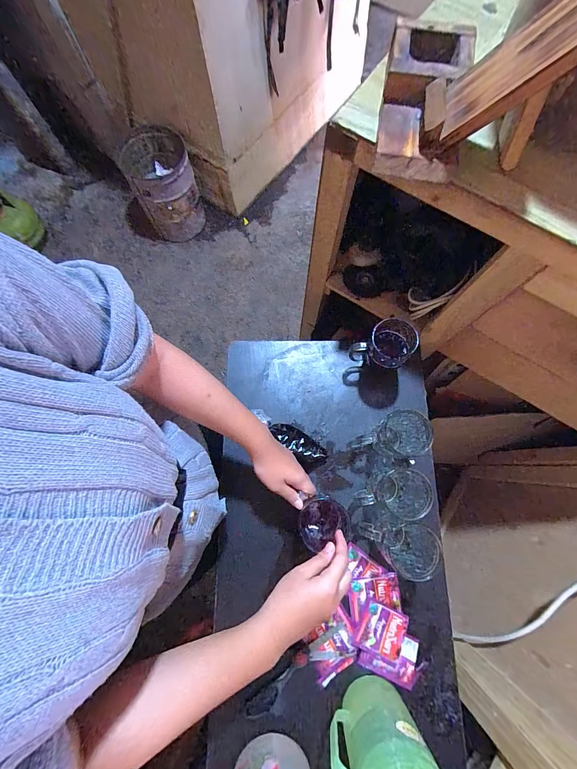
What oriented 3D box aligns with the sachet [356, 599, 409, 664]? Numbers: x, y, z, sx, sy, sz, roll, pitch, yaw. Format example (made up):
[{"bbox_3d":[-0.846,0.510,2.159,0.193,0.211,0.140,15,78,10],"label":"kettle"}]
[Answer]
[{"bbox_3d":[0.151,0.400,0.508,0.070,0.009,0.070,20,76,6],"label":"sachet"}]

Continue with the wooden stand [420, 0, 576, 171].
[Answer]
[{"bbox_3d":[0.217,-0.316,0.337,0.115,0.136,0.075,6,75,3],"label":"wooden stand"}]

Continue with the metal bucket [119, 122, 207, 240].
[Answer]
[{"bbox_3d":[-0.522,-0.843,1.338,0.256,0.305,0.311,-29,76,-6],"label":"metal bucket"}]

